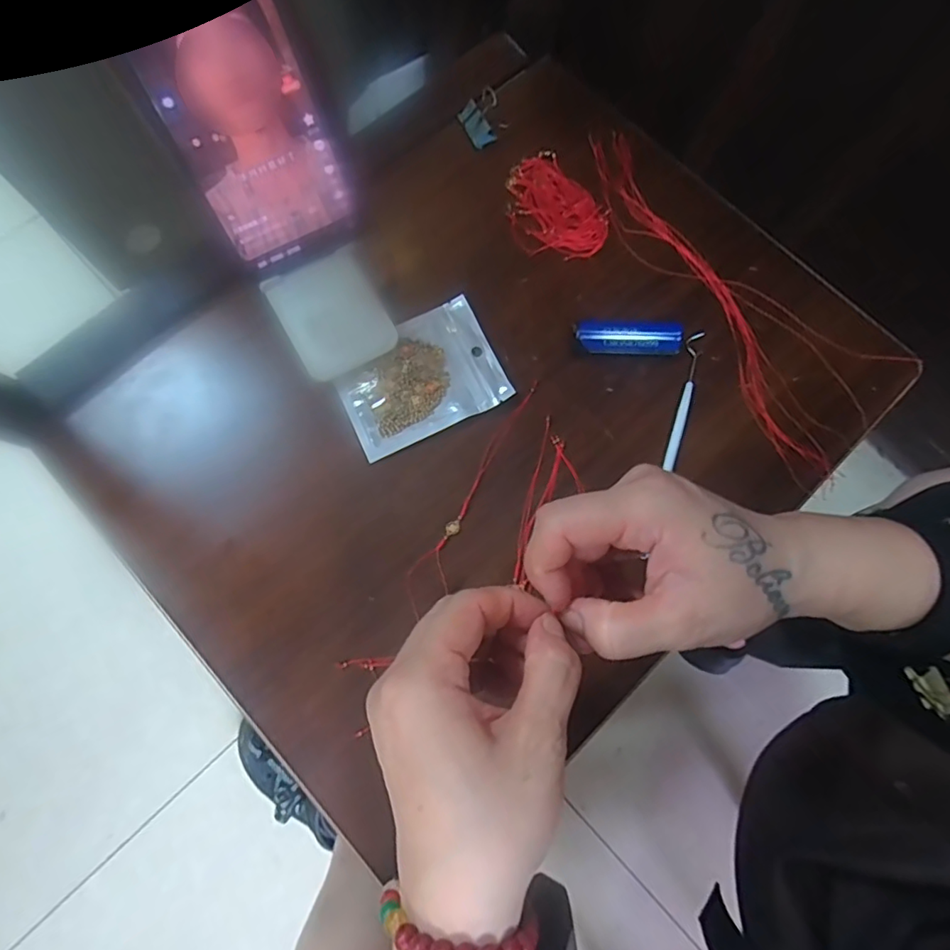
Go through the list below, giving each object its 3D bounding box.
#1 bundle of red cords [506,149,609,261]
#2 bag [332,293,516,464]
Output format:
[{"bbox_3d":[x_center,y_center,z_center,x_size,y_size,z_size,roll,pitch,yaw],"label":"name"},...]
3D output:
[{"bbox_3d":[0.056,-0.194,0.414,0.066,0.007,0.087,-41,81,-11],"label":"bundle of red cords"},{"bbox_3d":[-0.038,-0.067,0.380,0.107,0.005,0.081,-24,78,-7],"label":"bag"}]

